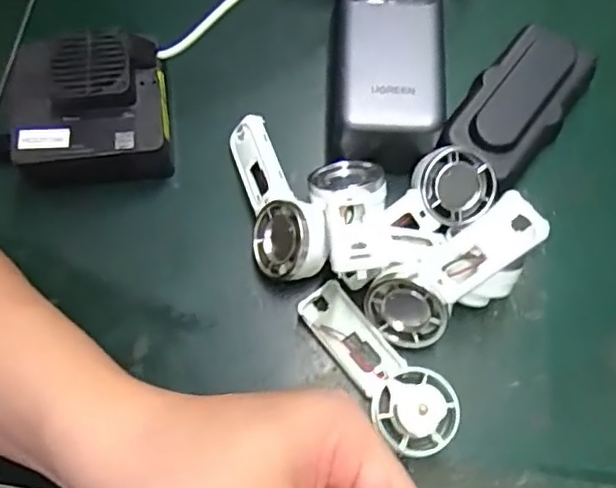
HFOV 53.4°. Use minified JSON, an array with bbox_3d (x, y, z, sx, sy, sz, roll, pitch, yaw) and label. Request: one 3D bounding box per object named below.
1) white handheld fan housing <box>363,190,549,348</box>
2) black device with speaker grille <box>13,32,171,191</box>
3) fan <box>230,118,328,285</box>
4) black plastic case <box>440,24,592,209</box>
[{"bbox_3d":[0.066,0.014,0.280,0.093,0.019,0.035,-43,70,32],"label":"white handheld fan housing"},{"bbox_3d":[-0.118,-0.073,0.330,0.082,0.048,0.069,-6,70,-3],"label":"black device with speaker grille"},{"bbox_3d":[-0.017,-0.023,0.323,0.035,0.033,0.091,-16,71,-6],"label":"fan"},{"bbox_3d":[0.117,-0.075,0.344,0.049,0.027,0.102,37,73,12],"label":"black plastic case"}]

